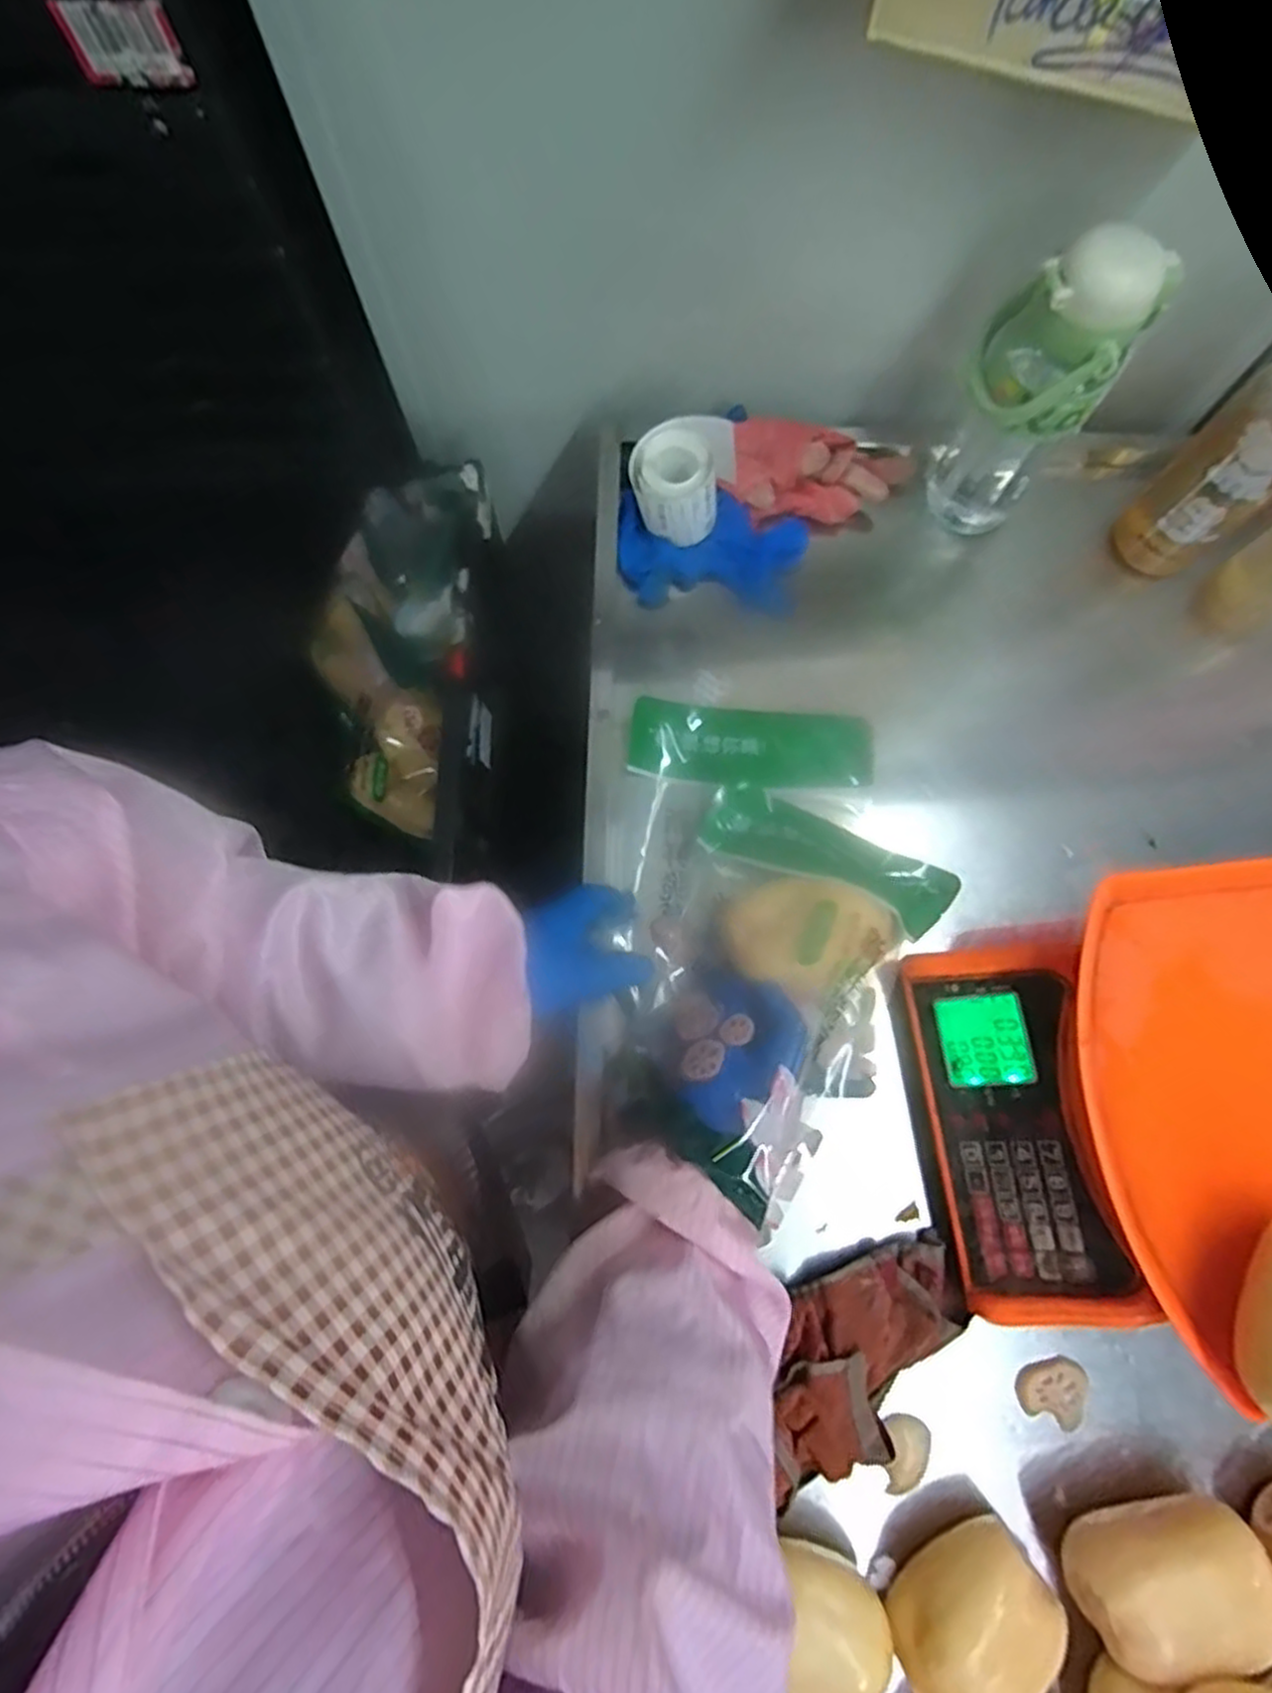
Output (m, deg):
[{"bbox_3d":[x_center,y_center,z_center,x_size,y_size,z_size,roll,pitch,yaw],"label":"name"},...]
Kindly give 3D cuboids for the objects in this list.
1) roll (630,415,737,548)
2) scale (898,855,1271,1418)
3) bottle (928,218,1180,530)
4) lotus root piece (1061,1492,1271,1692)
[{"bbox_3d":[0.038,-0.301,0.615,0.086,0.061,0.070,1,76,0],"label":"roll"},{"bbox_3d":[0.342,0.166,0.476,0.281,0.120,0.283,-6,76,-1],"label":"scale"},{"bbox_3d":[0.285,-0.330,0.554,0.096,0.226,0.077,31,78,8],"label":"bottle"},{"bbox_3d":[0.313,0.432,0.435,0.104,0.056,0.061,-15,76,-4],"label":"lotus root piece"}]

